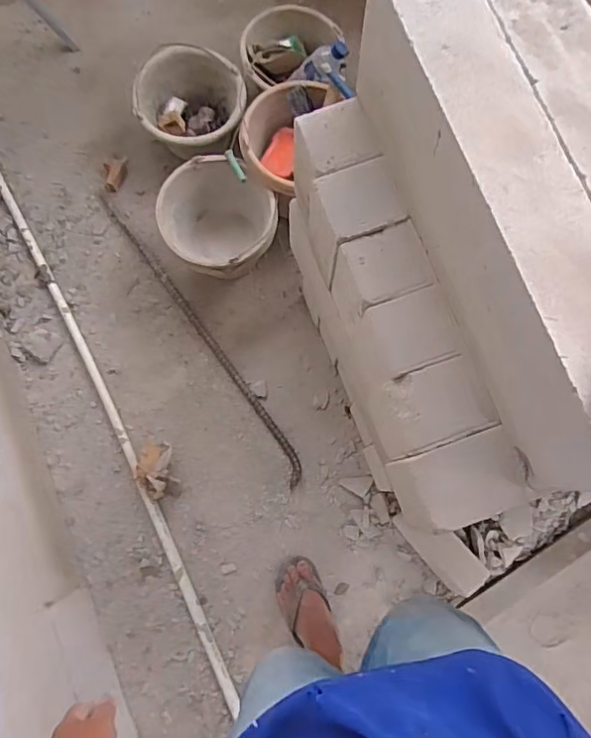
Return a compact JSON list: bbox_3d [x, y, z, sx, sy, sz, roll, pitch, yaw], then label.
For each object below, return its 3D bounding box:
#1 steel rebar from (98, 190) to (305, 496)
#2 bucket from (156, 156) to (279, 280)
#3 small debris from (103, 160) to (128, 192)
[{"bbox_3d":[-0.220,-0.085,1.331,0.053,0.032,0.831,-34,80,-5],"label":"steel rebar"},{"bbox_3d":[-0.175,-0.321,1.284,0.247,0.192,0.228,0,79,1],"label":"bucket"},{"bbox_3d":[-0.453,-0.489,1.390,0.055,0.033,0.097,9,79,3],"label":"small debris"}]

